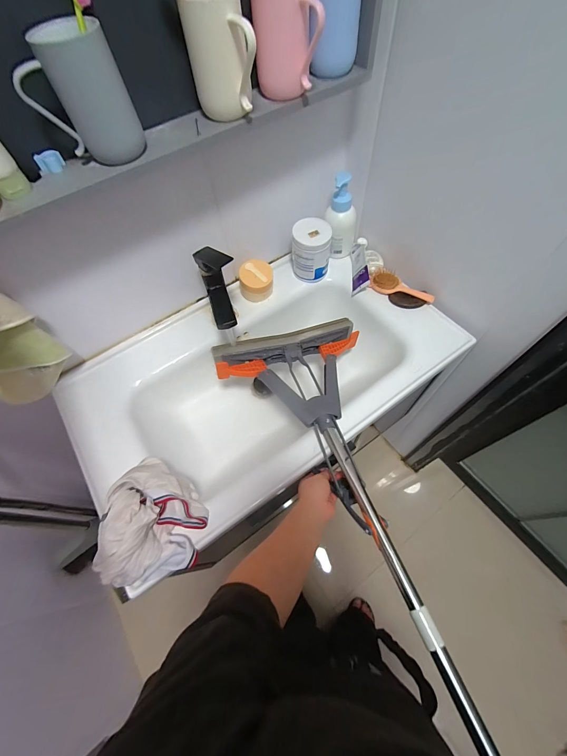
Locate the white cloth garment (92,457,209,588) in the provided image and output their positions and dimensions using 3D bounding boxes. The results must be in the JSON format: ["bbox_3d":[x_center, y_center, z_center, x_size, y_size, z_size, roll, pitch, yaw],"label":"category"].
[{"bbox_3d":[-0.212,0.220,0.490,0.162,0.073,0.186,-4,63,-2],"label":"white cloth garment"}]

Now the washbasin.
[{"bbox_3d":[-0.049,0.006,0.725,0.761,0.176,0.467,-33,67,-15],"label":"washbasin"}]

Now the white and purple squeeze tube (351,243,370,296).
[{"bbox_3d":[0.194,-0.278,0.775,0.030,0.052,0.142,16,60,-23],"label":"white and purple squeeze tube"}]

